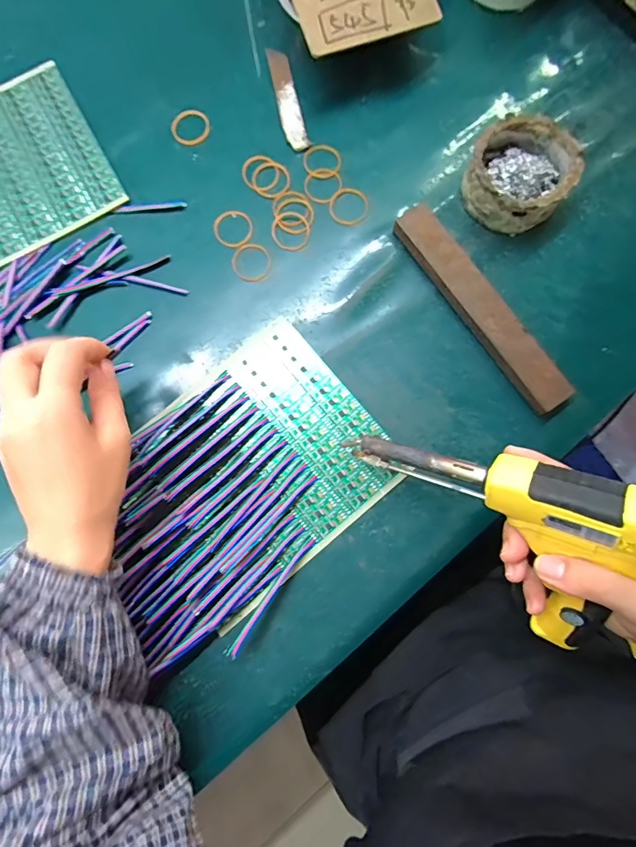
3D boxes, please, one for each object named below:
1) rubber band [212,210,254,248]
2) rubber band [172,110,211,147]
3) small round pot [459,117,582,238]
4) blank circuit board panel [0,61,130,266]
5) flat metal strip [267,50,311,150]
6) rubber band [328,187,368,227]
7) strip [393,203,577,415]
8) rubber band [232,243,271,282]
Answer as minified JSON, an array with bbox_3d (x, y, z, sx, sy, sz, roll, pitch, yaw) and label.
[{"bbox_3d":[-0.073,-0.168,0.366,0.033,0.004,0.033,0,80,0],"label":"rubber band"},{"bbox_3d":[-0.114,-0.267,0.384,0.034,0.004,0.035,0,80,0],"label":"rubber band"},{"bbox_3d":[0.166,-0.204,0.353,0.078,0.040,0.084,0,80,0],"label":"small round pot"},{"bbox_3d":[-0.288,-0.218,0.375,0.191,0.005,0.168,-29,81,-5],"label":"blank circuit board panel"},{"bbox_3d":[-0.027,-0.292,0.385,0.020,0.004,0.100,-13,83,-1],"label":"flat metal strip"},{"bbox_3d":[0.027,-0.189,0.372,0.033,0.006,0.035,0,80,0],"label":"rubber band"},{"bbox_3d":[0.131,-0.095,0.348,0.031,0.021,0.195,-33,81,-5],"label":"strip"},{"bbox_3d":[-0.057,-0.139,0.365,0.032,0.004,0.035,0,80,0],"label":"rubber band"}]

